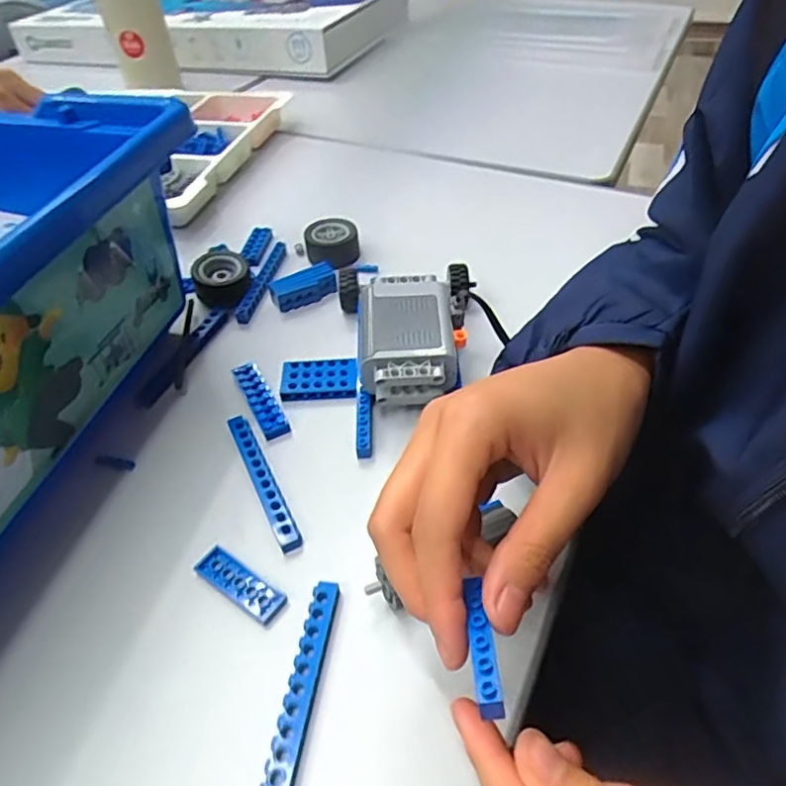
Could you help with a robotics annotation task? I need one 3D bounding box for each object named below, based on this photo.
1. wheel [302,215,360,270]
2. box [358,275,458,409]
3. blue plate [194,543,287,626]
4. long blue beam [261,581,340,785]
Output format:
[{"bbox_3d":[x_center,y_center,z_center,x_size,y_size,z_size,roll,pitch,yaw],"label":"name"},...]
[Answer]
[{"bbox_3d":[-0.048,-0.120,0.473,0.038,0.025,0.041,-2,44,2],"label":"wheel"},{"bbox_3d":[0.010,-0.028,0.367,0.060,0.046,0.090,-5,44,-1],"label":"box"},{"bbox_3d":[-0.073,0.089,0.284,0.049,0.005,0.016,25,51,27],"label":"blue plate"},{"bbox_3d":[-0.038,0.123,0.246,0.012,0.010,0.094,4,45,8],"label":"long blue beam"}]

